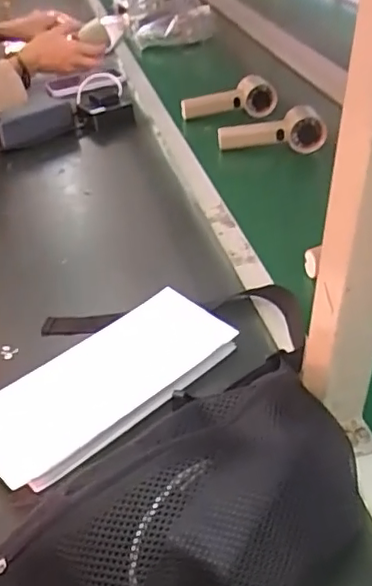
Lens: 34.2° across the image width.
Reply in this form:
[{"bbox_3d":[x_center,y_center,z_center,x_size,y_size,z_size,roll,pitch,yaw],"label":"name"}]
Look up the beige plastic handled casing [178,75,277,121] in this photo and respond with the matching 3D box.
[{"bbox_3d":[0.073,-0.326,1.024,0.164,0.065,0.044,-3,38,-2],"label":"beige plastic handled casing"}]

